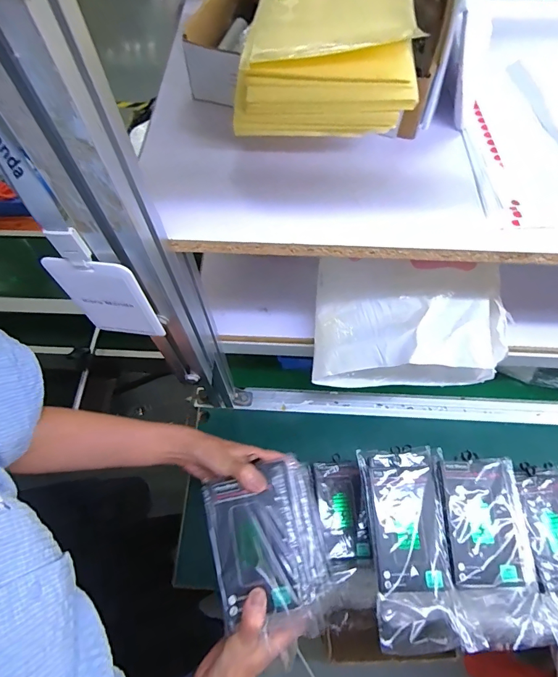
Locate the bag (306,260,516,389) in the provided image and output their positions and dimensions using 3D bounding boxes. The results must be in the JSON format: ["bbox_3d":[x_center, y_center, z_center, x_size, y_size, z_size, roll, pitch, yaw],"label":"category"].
[{"bbox_3d":[0.161,-0.009,0.521,0.231,0.139,0.133,6,64,4],"label":"bag"}]

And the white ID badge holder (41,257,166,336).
[{"bbox_3d":[-0.141,-0.031,0.335,0.064,0.104,0.009,8,64,5],"label":"white ID badge holder"}]

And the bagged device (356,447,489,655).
[{"bbox_3d":[0.161,0.242,0.480,0.100,0.023,0.211,-3,63,0],"label":"bagged device"}]

